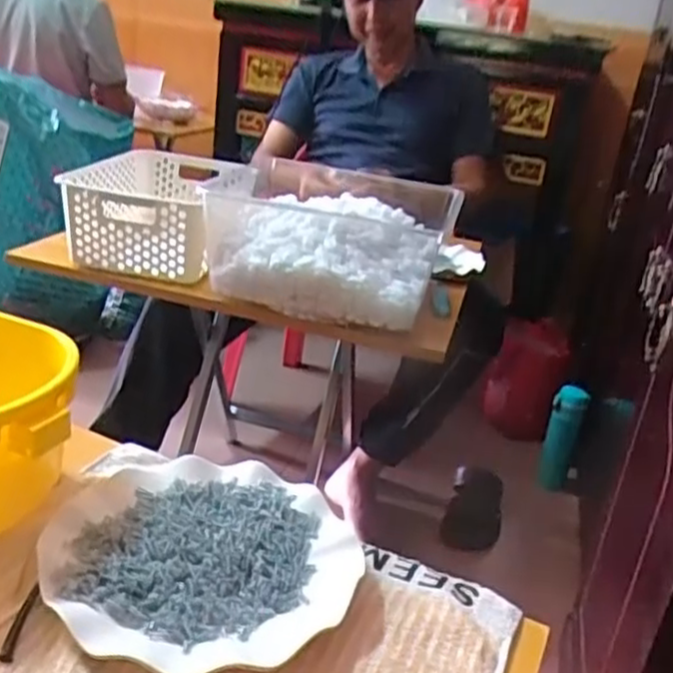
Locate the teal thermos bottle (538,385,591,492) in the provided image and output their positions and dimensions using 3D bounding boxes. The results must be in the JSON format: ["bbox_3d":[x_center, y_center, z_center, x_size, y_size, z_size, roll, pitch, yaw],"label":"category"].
[{"bbox_3d":[0.482,0.220,1.543,0.065,0.215,0.084,16,23,20],"label":"teal thermos bottle"}]

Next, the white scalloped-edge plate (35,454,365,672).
[{"bbox_3d":[-0.083,0.132,0.457,0.182,0.025,0.194,7,22,-3],"label":"white scalloped-edge plate"}]

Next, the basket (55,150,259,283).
[{"bbox_3d":[-0.253,-0.185,1.051,0.207,0.108,0.326,8,22,1],"label":"basket"}]

